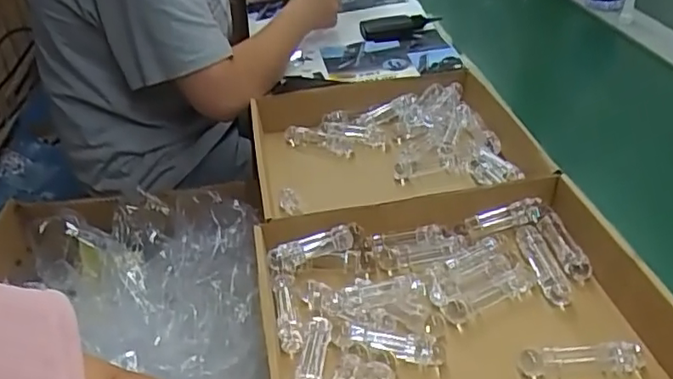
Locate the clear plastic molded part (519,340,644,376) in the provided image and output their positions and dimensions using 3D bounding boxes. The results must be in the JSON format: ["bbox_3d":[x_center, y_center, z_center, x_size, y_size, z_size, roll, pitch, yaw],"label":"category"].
[{"bbox_3d":[0.191,0.134,0.470,0.091,0.023,0.018,-3,36,3],"label":"clear plastic molded part"}]

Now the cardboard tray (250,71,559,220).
[{"bbox_3d":[0.063,-0.033,0.731,0.321,0.094,0.285,-8,36,-4],"label":"cardboard tray"}]

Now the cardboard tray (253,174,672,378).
[{"bbox_3d":[0.109,0.117,0.506,0.332,0.070,0.267,-9,37,-6],"label":"cardboard tray"}]

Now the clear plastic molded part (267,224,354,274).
[{"bbox_3d":[-0.024,0.056,0.565,0.084,0.025,0.014,-16,38,-14],"label":"clear plastic molded part"}]

